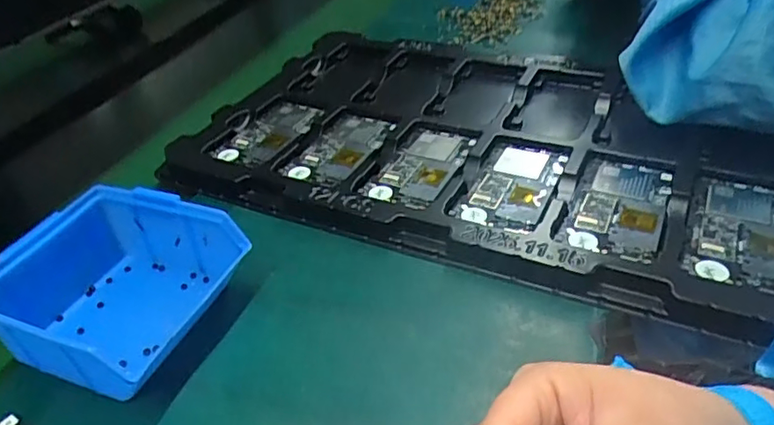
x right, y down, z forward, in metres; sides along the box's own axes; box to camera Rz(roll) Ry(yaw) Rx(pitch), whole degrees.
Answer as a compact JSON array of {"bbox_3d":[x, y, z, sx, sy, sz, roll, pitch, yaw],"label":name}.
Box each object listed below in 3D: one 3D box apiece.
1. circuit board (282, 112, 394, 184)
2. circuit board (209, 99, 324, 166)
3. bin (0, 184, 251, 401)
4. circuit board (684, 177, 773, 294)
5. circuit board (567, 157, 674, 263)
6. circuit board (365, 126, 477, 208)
[{"bbox_3d":[-0.044,-0.062,0.538,0.068,0.008,0.118,10,41,24],"label":"circuit board"},{"bbox_3d":[-0.118,-0.082,0.570,0.066,0.009,0.114,10,41,24],"label":"circuit board"},{"bbox_3d":[-0.188,0.047,0.386,0.150,0.065,0.120,12,41,21],"label":"bin"},{"bbox_3d":[0.255,0.012,0.406,0.065,0.008,0.121,13,43,27],"label":"circuit board"},{"bbox_3d":[0.182,-0.005,0.441,0.062,0.009,0.122,10,41,24],"label":"circuit board"},{"bbox_3d":[0.032,-0.043,0.505,0.062,0.010,0.116,11,42,25],"label":"circuit board"}]

